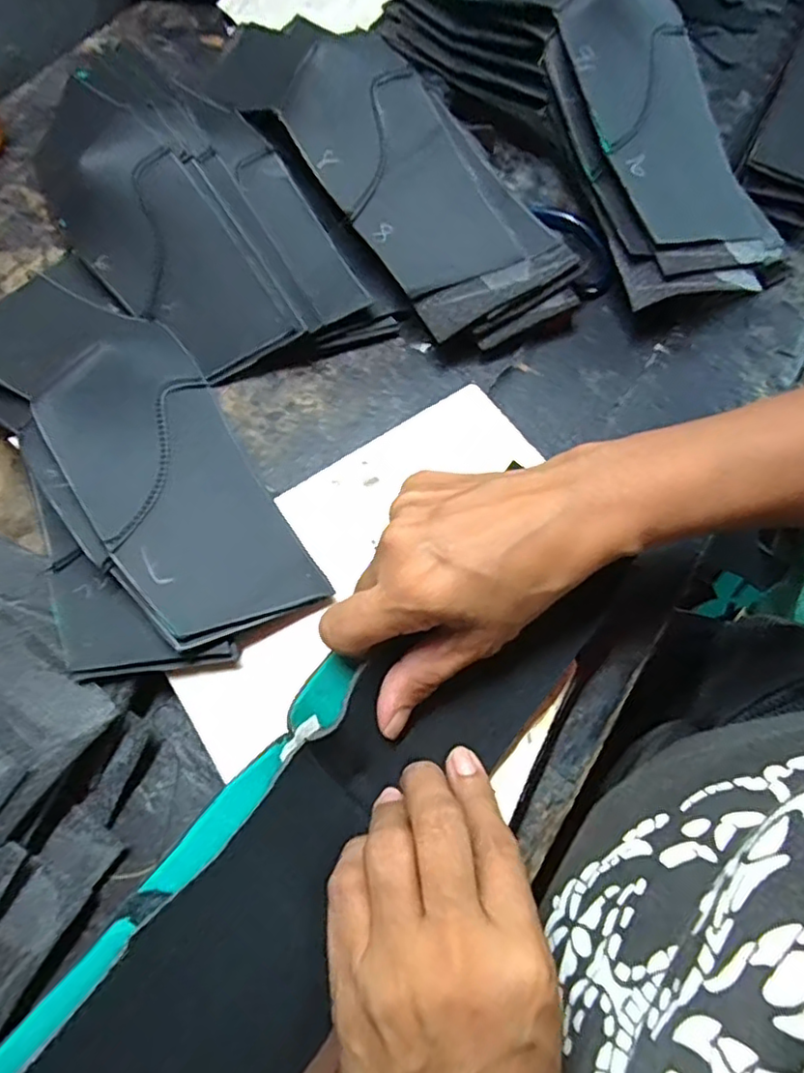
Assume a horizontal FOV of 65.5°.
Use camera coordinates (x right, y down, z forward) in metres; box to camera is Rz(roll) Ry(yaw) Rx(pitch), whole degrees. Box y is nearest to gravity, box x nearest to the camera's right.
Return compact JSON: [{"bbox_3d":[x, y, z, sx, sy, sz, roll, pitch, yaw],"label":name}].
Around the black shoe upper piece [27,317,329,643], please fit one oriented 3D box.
[{"bbox_3d":[-0.112,-0.027,0.303,0.081,0.013,0.162,-28,80,-25],"label":"black shoe upper piece"}]

